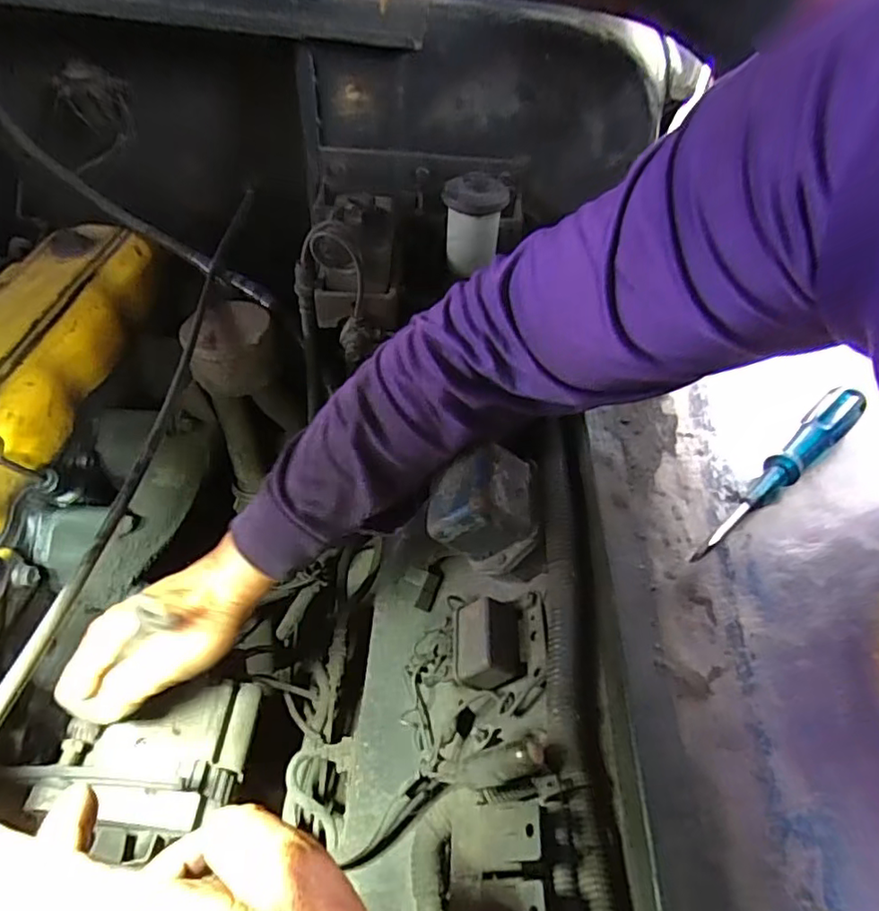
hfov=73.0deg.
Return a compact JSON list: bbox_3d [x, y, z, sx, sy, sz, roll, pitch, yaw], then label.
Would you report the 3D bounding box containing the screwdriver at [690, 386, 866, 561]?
[{"bbox_3d":[0.218,0.012,0.382,0.185,0.025,0.025,-35,61,-24],"label":"screwdriver"}]

